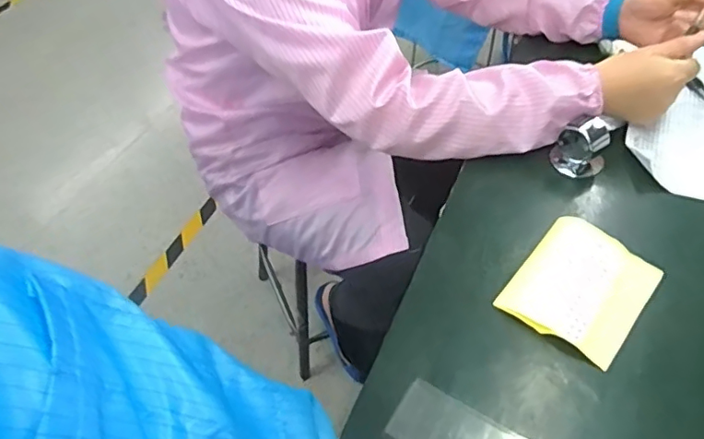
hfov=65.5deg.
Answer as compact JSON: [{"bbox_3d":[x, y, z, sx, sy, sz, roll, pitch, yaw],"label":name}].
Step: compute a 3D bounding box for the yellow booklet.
[{"bbox_3d":[0.198,0.056,0.470,0.098,0.017,0.118,33,58,25],"label":"yellow booklet"}]

